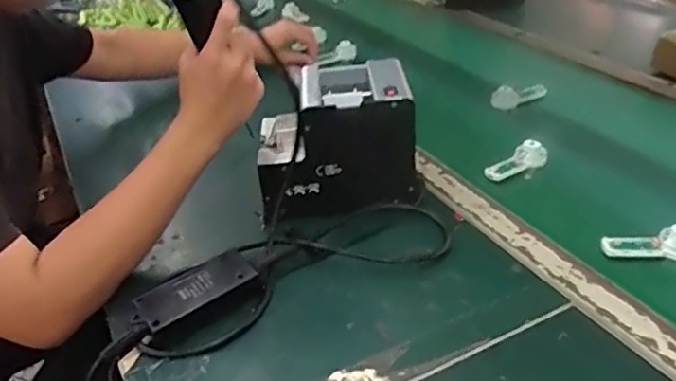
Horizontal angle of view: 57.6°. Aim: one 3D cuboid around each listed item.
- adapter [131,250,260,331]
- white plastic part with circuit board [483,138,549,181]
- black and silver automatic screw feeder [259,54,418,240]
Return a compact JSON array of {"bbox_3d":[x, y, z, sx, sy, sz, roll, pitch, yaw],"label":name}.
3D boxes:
[{"bbox_3d":[-0.140,0.102,0.601,0.117,0.034,0.052,-26,37,-29],"label":"adapter"},{"bbox_3d":[0.231,-0.038,0.787,0.089,0.022,0.030,-23,36,-26],"label":"white plastic part with circuit board"},{"bbox_3d":[-0.007,-0.058,0.734,0.173,0.144,0.148,-8,32,-5],"label":"black and silver automatic screw feeder"}]

